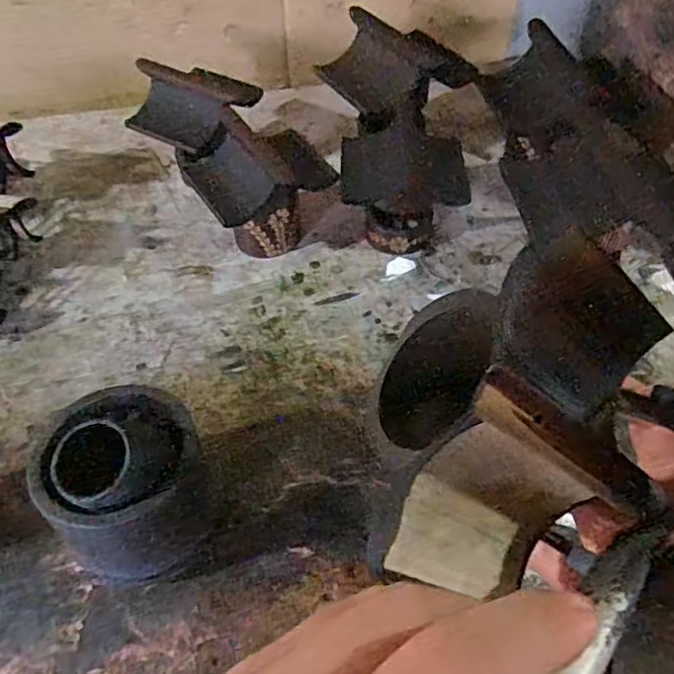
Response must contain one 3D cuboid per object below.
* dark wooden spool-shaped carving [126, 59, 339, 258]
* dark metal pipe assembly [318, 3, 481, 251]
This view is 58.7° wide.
[{"bbox_3d":[-0.125,-0.199,0.666,0.135,0.125,0.240,-36,57,-27],"label":"dark wooden spool-shaped carving"},{"bbox_3d":[0.065,-0.222,0.665,0.168,0.136,0.227,7,51,4],"label":"dark metal pipe assembly"}]

